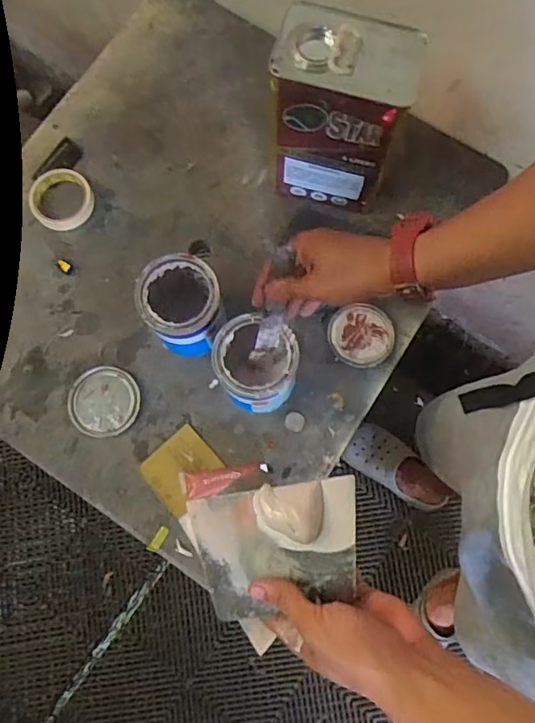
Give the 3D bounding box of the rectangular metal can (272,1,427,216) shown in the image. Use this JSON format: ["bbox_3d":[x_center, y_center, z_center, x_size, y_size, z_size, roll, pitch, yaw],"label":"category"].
[{"bbox_3d":[0.096,-0.318,0.719,0.163,0.257,0.104,12,78,4],"label":"rectangular metal can"}]

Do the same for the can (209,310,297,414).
[{"bbox_3d":[-0.016,0.008,0.710,0.101,0.120,0.093,0,78,1],"label":"can"}]

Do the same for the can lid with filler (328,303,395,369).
[{"bbox_3d":[0.138,-0.038,0.785,0.094,0.008,0.090,6,88,-3],"label":"can lid with filler"}]

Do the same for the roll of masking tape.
[{"bbox_3d":[-0.319,-0.252,0.827,0.096,0.020,0.094,0,78,1],"label":"roll of masking tape"}]

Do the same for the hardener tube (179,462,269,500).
[{"bbox_3d":[-0.059,0.160,0.723,0.120,0.014,0.036,-8,78,0],"label":"hardener tube"}]

